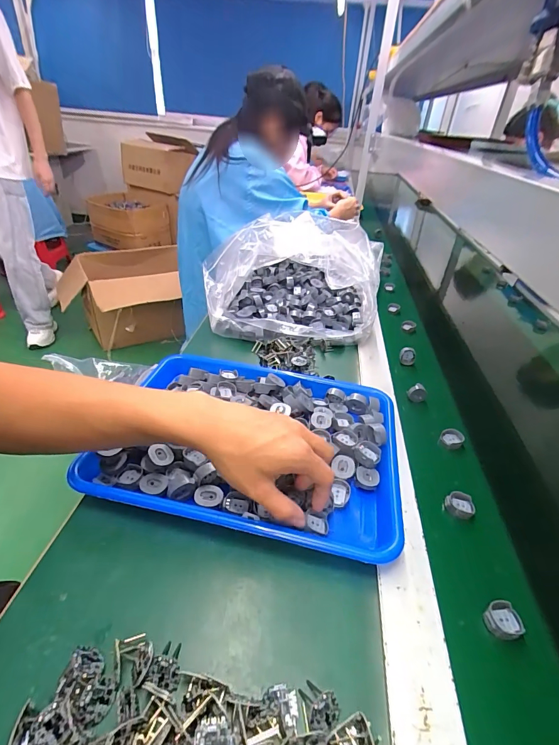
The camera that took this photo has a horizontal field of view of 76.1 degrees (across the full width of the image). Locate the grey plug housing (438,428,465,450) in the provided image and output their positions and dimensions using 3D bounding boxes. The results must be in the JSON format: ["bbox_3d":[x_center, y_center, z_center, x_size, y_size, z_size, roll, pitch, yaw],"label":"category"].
[{"bbox_3d":[0.230,0.090,0.478,0.027,0.019,0.025,3,36,-2],"label":"grey plug housing"}]

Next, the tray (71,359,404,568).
[{"bbox_3d":[-0.029,0.078,0.426,0.328,0.039,0.242,9,36,7],"label":"tray"}]

